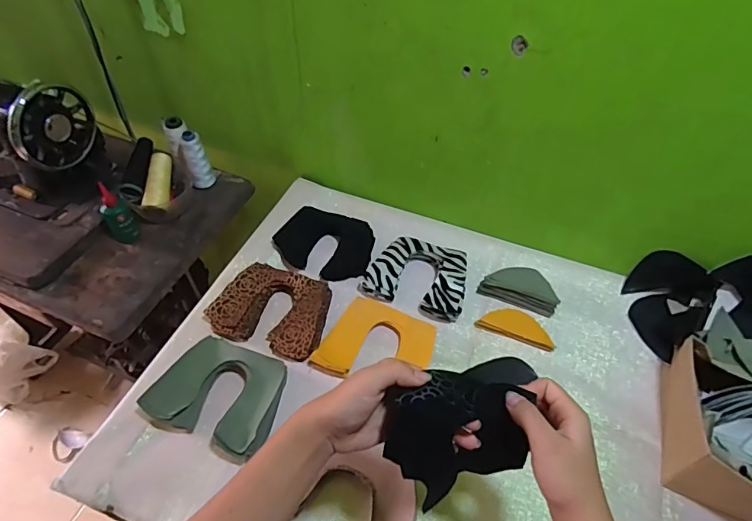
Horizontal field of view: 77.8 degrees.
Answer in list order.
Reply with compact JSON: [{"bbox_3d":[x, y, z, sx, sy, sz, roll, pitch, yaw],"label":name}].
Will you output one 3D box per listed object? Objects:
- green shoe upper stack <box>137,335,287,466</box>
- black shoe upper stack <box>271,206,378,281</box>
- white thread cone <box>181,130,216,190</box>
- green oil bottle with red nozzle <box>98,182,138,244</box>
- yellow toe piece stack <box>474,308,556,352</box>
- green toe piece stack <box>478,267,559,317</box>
[{"bbox_3d":[-0.199,0.172,0.610,0.158,0.037,0.133,19,53,13],"label":"green shoe upper stack"},{"bbox_3d":[-0.087,-0.028,0.797,0.158,0.027,0.125,12,51,8],"label":"black shoe upper stack"},{"bbox_3d":[-0.334,-0.185,0.870,0.043,0.111,0.038,-18,54,-16],"label":"white thread cone"},{"bbox_3d":[-0.436,-0.077,0.784,0.047,0.096,0.045,-32,58,-24],"label":"green oil bottle with red nozzle"},{"bbox_3d":[0.212,0.097,0.700,0.112,0.007,0.047,18,52,12],"label":"yellow toe piece stack"},{"bbox_3d":[0.228,0.041,0.733,0.117,0.024,0.056,19,53,13],"label":"green toe piece stack"}]

